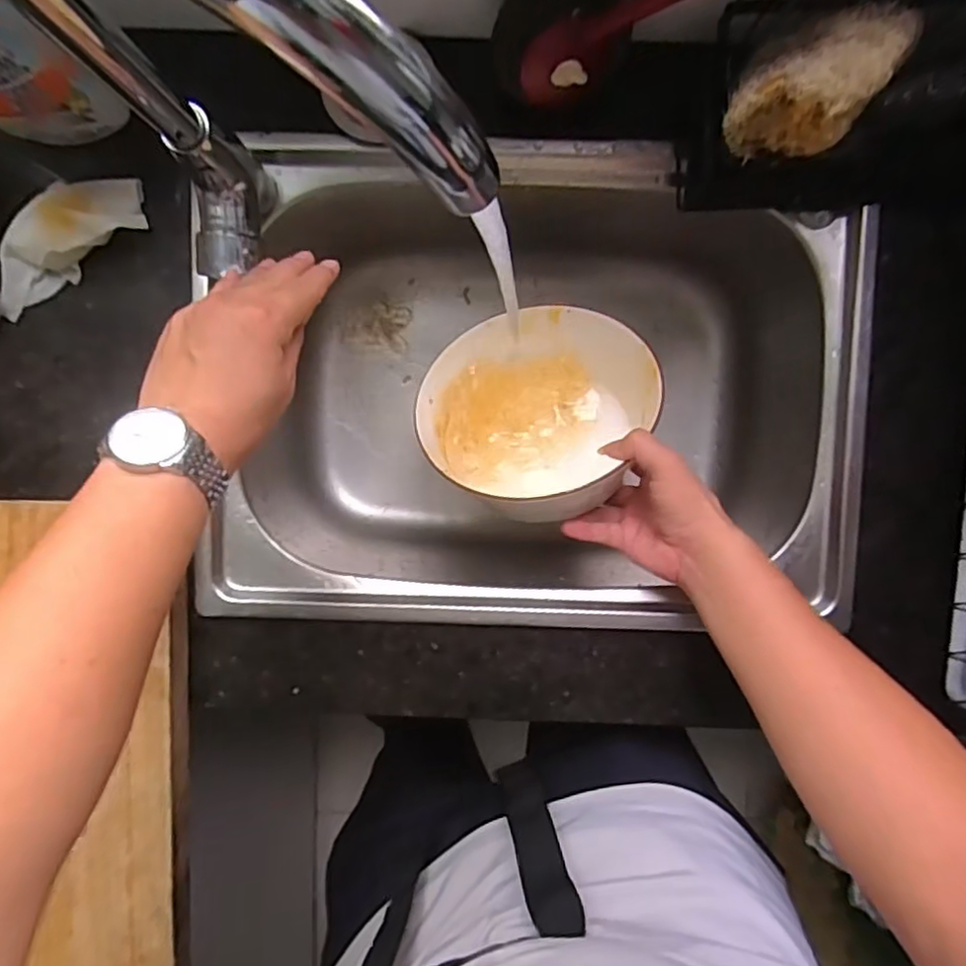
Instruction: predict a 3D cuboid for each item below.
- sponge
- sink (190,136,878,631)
[{"bbox_3d":[0.196,-0.232,0.363,0.117,0.046,0.066,-37,93,4],"label":"sponge"},{"bbox_3d":[0.040,-0.076,0.606,0.514,0.204,0.365,1,95,1],"label":"sink"}]

